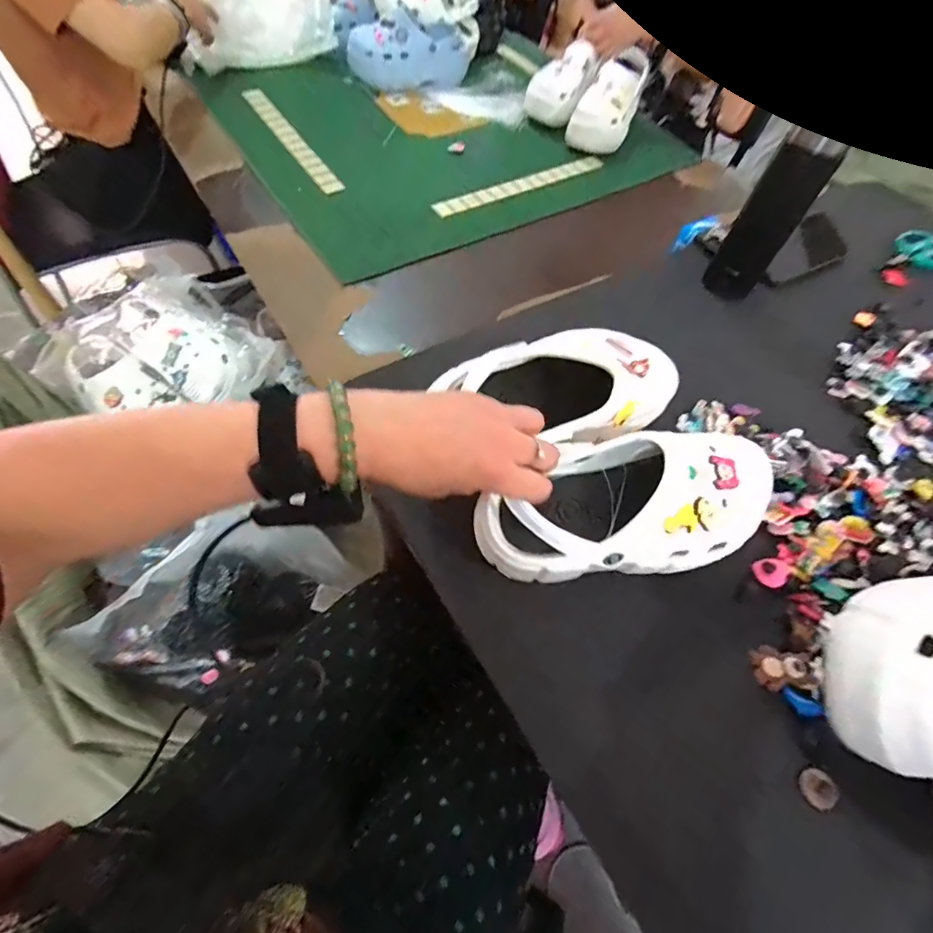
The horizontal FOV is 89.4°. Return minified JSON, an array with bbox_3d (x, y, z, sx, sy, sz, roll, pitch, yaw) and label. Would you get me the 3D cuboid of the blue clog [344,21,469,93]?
[{"bbox_3d":[-0.126,-0.924,1.060,0.265,0.103,0.119,-11,60,-11],"label":"blue clog"}]

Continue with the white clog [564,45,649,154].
[{"bbox_3d":[0.299,-0.756,0.973,0.117,0.080,0.216,30,81,13],"label":"white clog"}]

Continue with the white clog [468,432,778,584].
[{"bbox_3d":[0.130,0.030,0.376,0.242,0.096,0.101,-13,60,-4],"label":"white clog"}]

